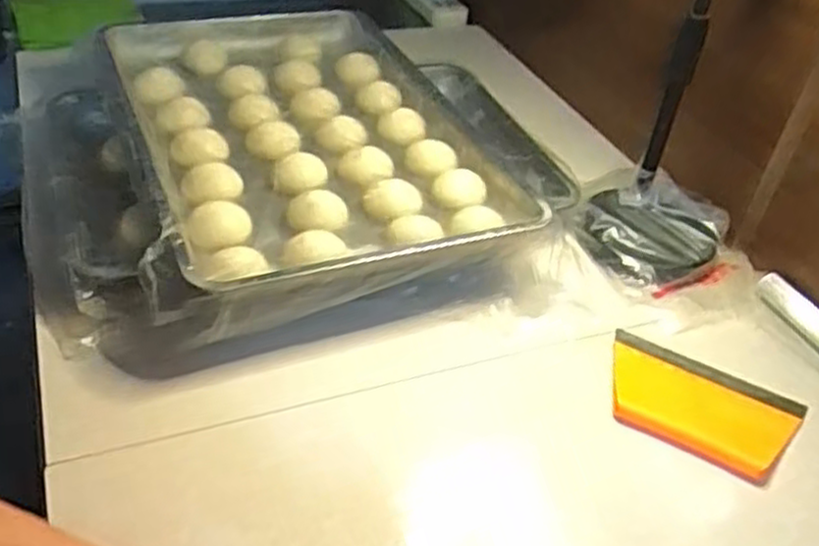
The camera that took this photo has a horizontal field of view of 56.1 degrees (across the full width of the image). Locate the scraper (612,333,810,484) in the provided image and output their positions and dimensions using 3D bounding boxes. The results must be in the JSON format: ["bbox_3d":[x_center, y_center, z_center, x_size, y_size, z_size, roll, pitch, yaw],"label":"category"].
[{"bbox_3d":[0.283,0.126,0.752,0.182,0.009,0.126,23,42,18],"label":"scraper"}]

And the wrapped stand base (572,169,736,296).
[{"bbox_3d":[0.298,-0.049,0.933,0.186,0.053,0.188,4,40,-3],"label":"wrapped stand base"}]

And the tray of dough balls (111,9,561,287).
[{"bbox_3d":[-0.131,-0.182,0.953,0.393,0.056,0.599,-13,44,-22],"label":"tray of dough balls"}]

